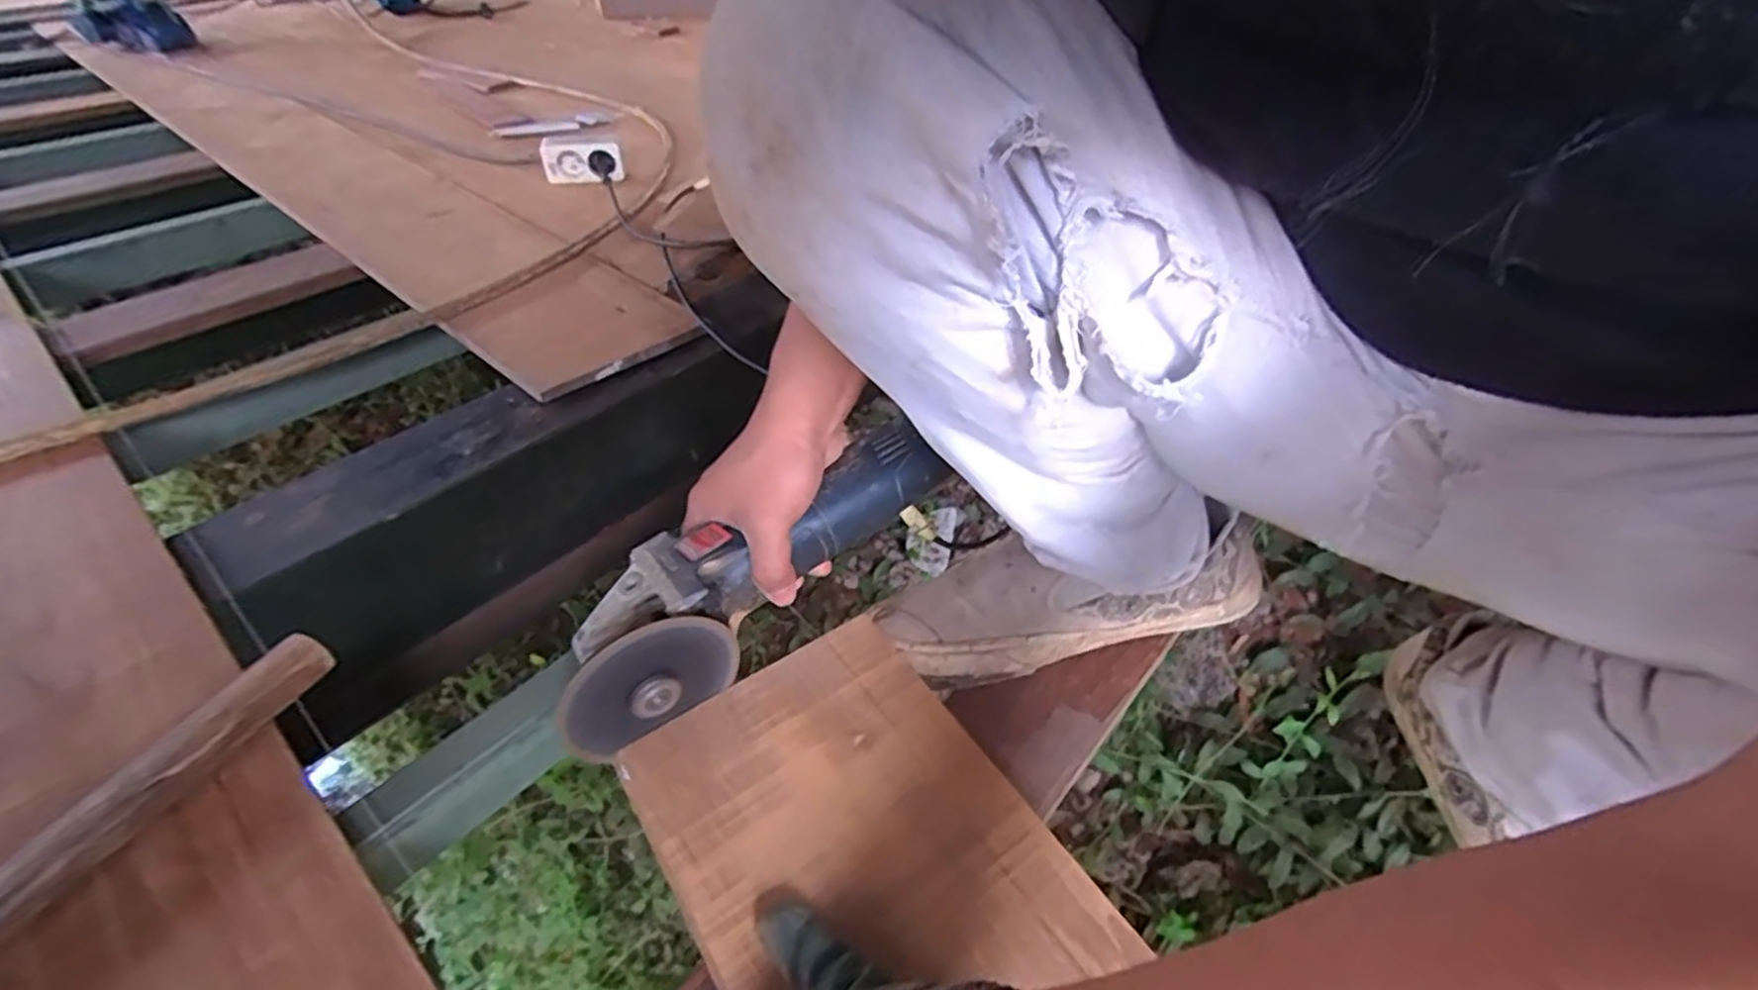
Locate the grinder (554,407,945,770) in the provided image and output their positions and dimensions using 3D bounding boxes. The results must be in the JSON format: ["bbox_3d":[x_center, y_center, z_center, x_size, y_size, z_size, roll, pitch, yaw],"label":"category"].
[{"bbox_3d":[-0.079,0.040,0.460,0.271,0.075,0.072,-39,56,-24],"label":"grinder"}]

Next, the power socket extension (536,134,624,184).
[{"bbox_3d":[-0.418,-0.475,1.055,0.105,0.051,0.040,2,42,1],"label":"power socket extension"}]

